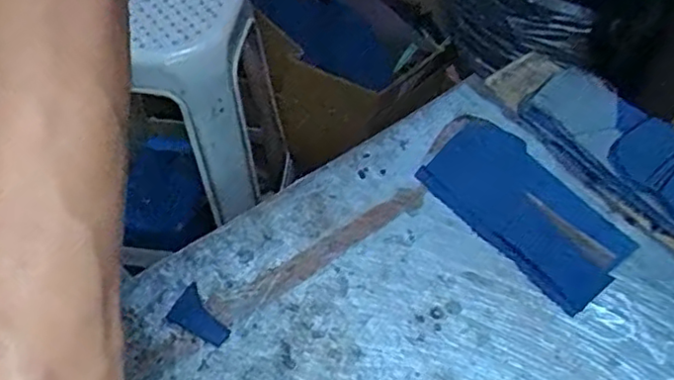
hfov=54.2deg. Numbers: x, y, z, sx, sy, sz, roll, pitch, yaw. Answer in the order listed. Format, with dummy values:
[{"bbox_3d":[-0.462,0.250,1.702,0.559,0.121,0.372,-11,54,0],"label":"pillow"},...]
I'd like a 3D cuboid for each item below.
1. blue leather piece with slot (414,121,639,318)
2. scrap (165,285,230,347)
[{"bbox_3d":[0.124,0.011,0.436,0.073,0.007,0.138,-35,64,-21],"label":"blue leather piece with slot"},{"bbox_3d":[-0.077,0.073,0.380,0.036,0.004,0.023,24,53,21],"label":"scrap"}]

